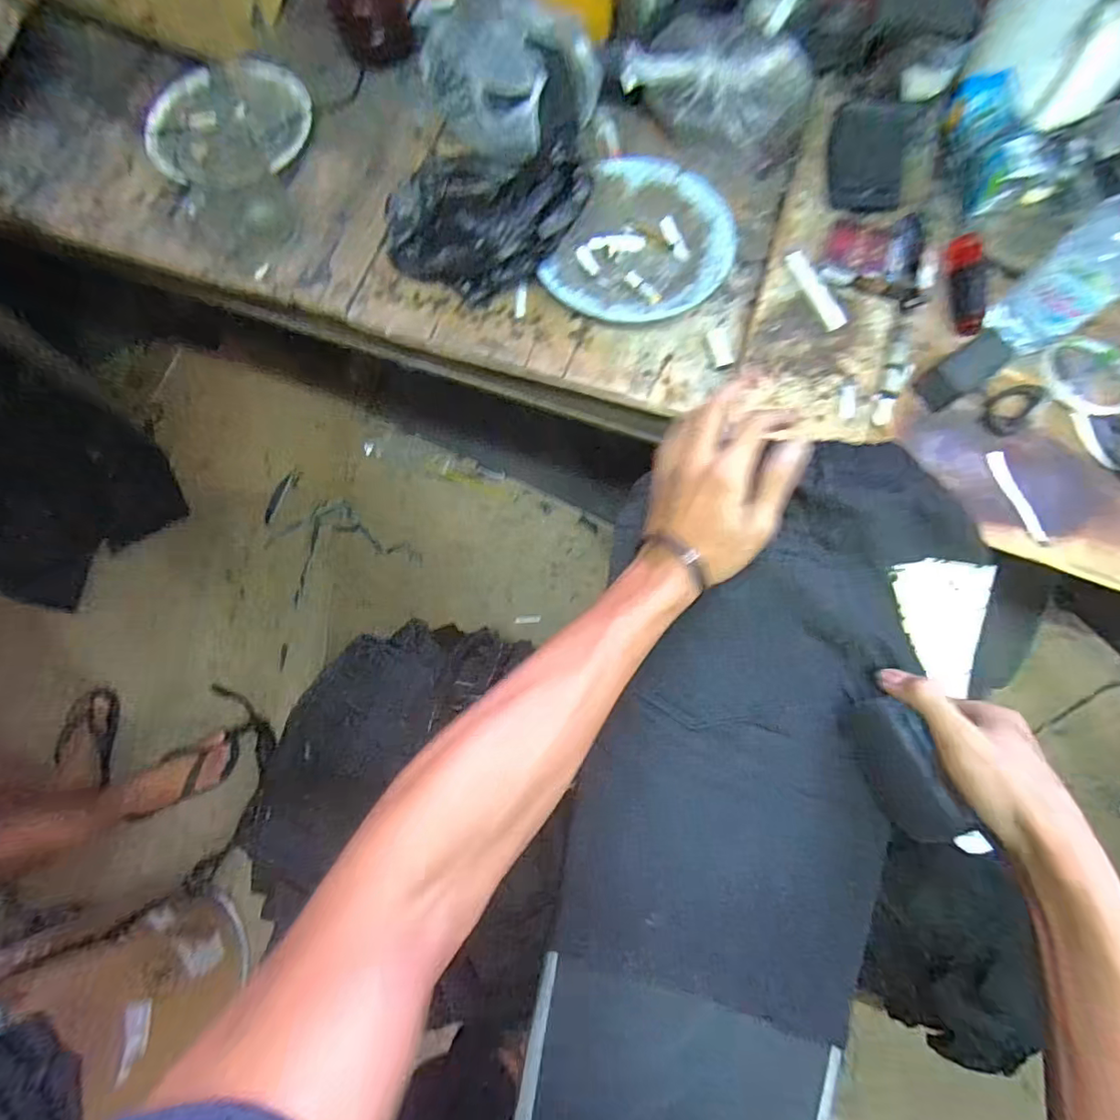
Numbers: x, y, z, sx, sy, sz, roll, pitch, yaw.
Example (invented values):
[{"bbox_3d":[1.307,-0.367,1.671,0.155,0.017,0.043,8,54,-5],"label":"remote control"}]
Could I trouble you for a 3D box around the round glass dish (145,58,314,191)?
[{"bbox_3d":[-0.362,-0.481,0.588,0.176,0.020,0.182,0,76,0],"label":"round glass dish"}]

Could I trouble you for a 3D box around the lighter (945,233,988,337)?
[{"bbox_3d":[0.397,-0.265,0.522,0.031,0.025,0.098,-2,86,-2],"label":"lighter"}]

